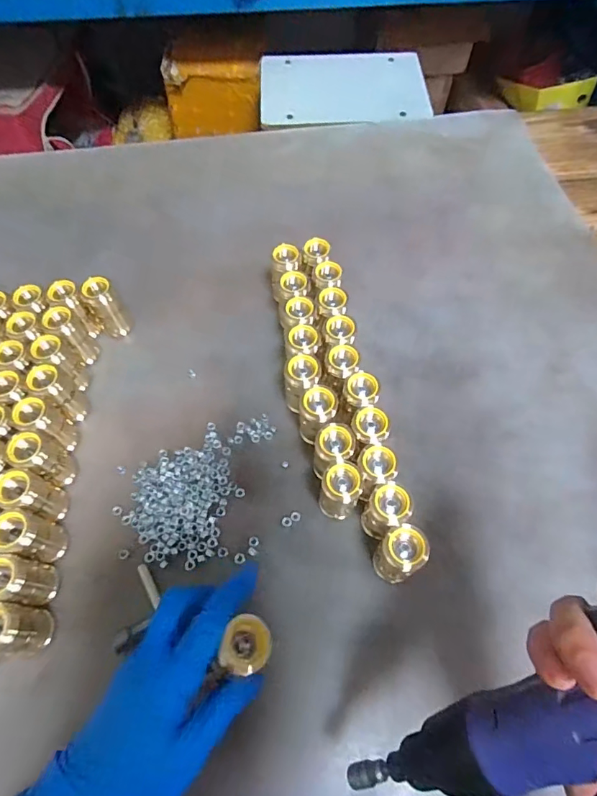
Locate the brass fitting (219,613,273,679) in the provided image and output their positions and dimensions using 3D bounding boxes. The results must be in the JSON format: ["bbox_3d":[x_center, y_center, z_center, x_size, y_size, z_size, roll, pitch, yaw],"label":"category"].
[{"bbox_3d":[-0.030,0.147,0.270,0.026,0.021,0.030,6,61,4],"label":"brass fitting"}]

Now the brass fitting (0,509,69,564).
[{"bbox_3d":[-0.210,0.110,0.356,0.028,0.060,0.030,0,63,0],"label":"brass fitting"}]

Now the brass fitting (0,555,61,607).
[{"bbox_3d":[-0.210,0.138,0.342,0.030,0.058,0.031,2,63,1],"label":"brass fitting"}]

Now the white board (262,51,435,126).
[{"bbox_3d":[0.092,-0.648,0.942,0.331,0.013,0.217,-3,69,0],"label":"white board"}]

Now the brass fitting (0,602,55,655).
[{"bbox_3d":[-0.204,0.167,0.326,0.032,0.059,0.031,0,63,0],"label":"brass fitting"}]

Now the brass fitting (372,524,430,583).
[{"bbox_3d":[0.077,0.117,0.340,0.029,0.064,0.030,0,63,0],"label":"brass fitting"}]

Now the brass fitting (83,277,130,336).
[{"bbox_3d":[-0.192,-0.091,0.459,0.025,0.064,0.023,-26,66,-12],"label":"brass fitting"}]

